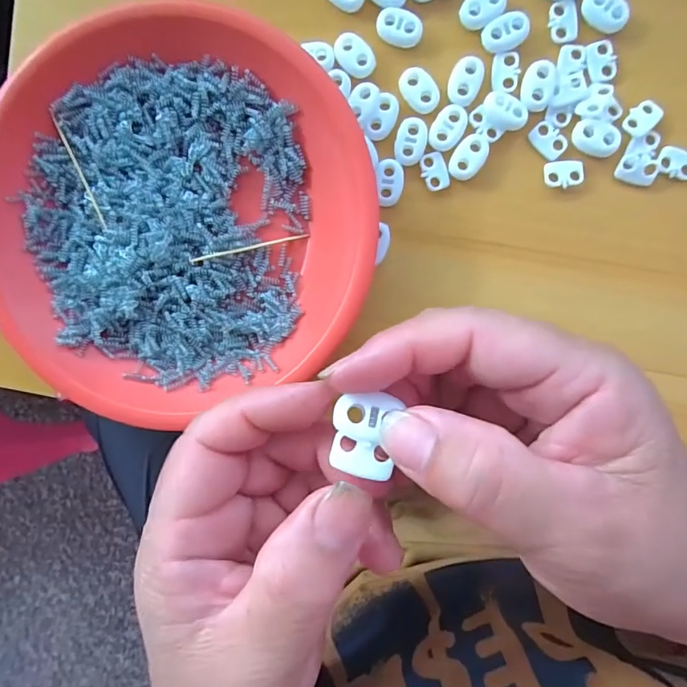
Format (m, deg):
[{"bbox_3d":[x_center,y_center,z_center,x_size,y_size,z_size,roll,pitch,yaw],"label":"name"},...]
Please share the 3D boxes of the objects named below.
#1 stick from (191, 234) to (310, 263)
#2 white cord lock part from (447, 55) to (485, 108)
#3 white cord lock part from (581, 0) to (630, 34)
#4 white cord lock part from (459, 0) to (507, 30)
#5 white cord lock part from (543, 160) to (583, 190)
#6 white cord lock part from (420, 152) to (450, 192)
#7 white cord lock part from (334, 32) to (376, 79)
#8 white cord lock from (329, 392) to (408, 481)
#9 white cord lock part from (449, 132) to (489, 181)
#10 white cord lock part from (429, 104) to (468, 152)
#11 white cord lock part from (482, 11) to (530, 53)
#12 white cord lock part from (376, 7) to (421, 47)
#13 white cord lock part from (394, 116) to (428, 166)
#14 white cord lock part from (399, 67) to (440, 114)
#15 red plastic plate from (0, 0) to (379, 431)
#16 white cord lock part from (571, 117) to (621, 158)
[{"bbox_3d":[-0.047,-0.049,0.233,0.060,0.004,0.004,-15,93,-10],"label":"stick"},{"bbox_3d":[0.059,-0.127,0.221,0.015,0.004,0.023,20,95,2],"label":"white cord lock part"},{"bbox_3d":[0.123,-0.156,0.215,0.022,0.006,0.014,38,95,1],"label":"white cord lock part"},{"bbox_3d":[0.067,-0.161,0.219,0.022,0.005,0.016,-29,92,5],"label":"white cord lock part"},{"bbox_3d":[0.108,-0.083,0.223,0.018,0.004,0.013,-2,94,4],"label":"white cord lock part"},{"bbox_3d":[0.045,-0.086,0.227,0.013,0.004,0.018,-16,93,5],"label":"white cord lock part"},{"bbox_3d":[0.005,-0.141,0.223,0.015,0.004,0.022,-38,91,5],"label":"white cord lock part"},{"bbox_3d":[0.007,0.026,0.130,0.019,0.006,0.023,15,95,3],"label":"white cord lock"},{"bbox_3d":[0.062,-0.092,0.225,0.014,0.004,0.023,27,95,2],"label":"white cord lock part"},{"bbox_3d":[0.051,-0.106,0.222,0.015,0.004,0.022,31,95,1],"label":"white cord lock part"},{"bbox_3d":[0.078,-0.149,0.219,0.022,0.004,0.016,-20,92,5],"label":"white cord lock part"},{"bbox_3d":[0.027,-0.153,0.223,0.022,0.005,0.014,15,95,3],"label":"white cord lock part"},{"bbox_3d":[0.033,-0.099,0.224,0.015,0.004,0.022,10,95,3],"label":"white cord lock part"},{"bbox_3d":[0.037,-0.123,0.223,0.014,0.004,0.023,-43,90,5],"label":"white cord lock part"},{"bbox_3d":[-0.083,-0.062,0.225,0.187,0.022,0.186,0,94,4],"label":"red plastic plate"},{"bbox_3d":[0.122,-0.099,0.219,0.023,0.004,0.017,15,95,3],"label":"white cord lock part"}]

